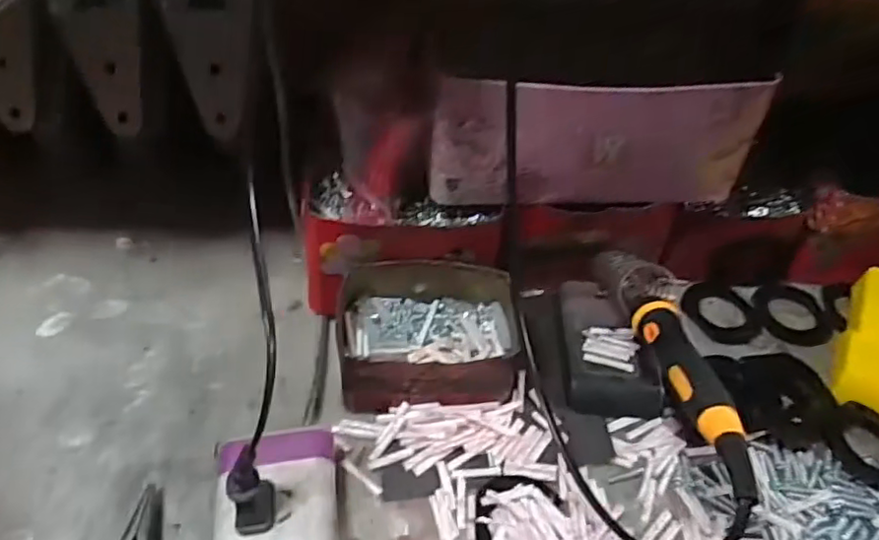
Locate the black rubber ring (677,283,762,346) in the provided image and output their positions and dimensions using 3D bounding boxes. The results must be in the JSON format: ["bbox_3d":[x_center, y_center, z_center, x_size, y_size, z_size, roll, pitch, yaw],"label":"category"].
[{"bbox_3d":[0.213,0.032,0.466,0.049,0.011,0.058,-20,49,-22],"label":"black rubber ring"}]

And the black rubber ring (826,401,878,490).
[{"bbox_3d":[0.267,0.108,0.383,0.048,0.008,0.047,2,45,-2],"label":"black rubber ring"}]

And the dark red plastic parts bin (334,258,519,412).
[{"bbox_3d":[-0.006,0.043,0.403,0.118,0.049,0.103,-5,45,-9],"label":"dark red plastic parts bin"}]

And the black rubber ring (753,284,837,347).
[{"bbox_3d":[0.266,0.032,0.466,0.054,0.010,0.054,2,45,-2],"label":"black rubber ring"}]

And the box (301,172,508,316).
[{"bbox_3d":[-0.028,-0.014,0.437,0.132,0.083,0.065,-4,45,-8],"label":"box"}]

